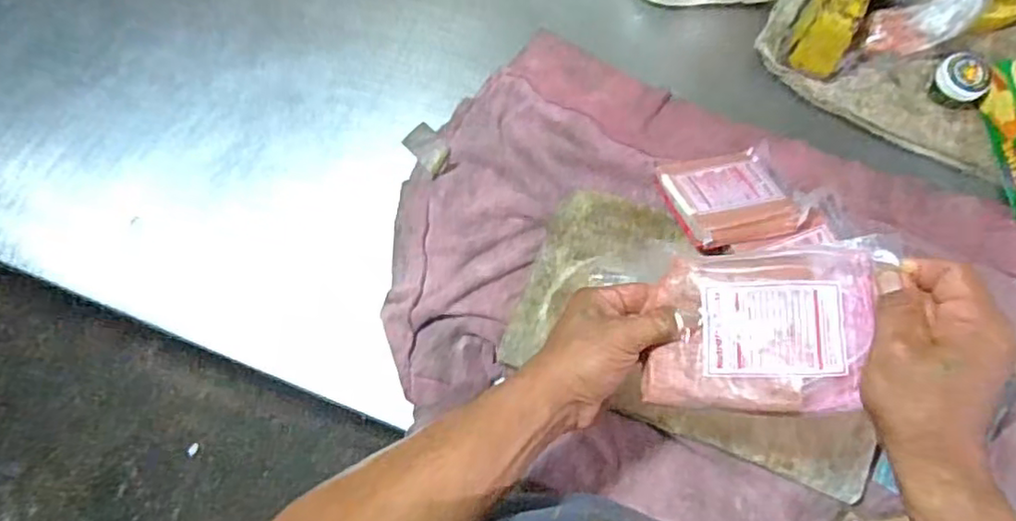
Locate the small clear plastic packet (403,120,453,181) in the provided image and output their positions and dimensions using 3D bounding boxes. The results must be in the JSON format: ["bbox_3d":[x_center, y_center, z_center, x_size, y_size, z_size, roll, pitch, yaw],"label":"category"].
[{"bbox_3d":[-0.081,-0.116,0.656,0.033,0.008,0.056,-37,78,-10],"label":"small clear plastic packet"}]

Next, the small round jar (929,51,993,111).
[{"bbox_3d":[0.476,-0.187,0.679,0.051,0.037,0.057,-40,77,-11],"label":"small round jar"}]

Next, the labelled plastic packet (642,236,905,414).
[{"bbox_3d":[0.168,0.044,0.426,0.150,0.021,0.105,-3,72,22],"label":"labelled plastic packet"}]

